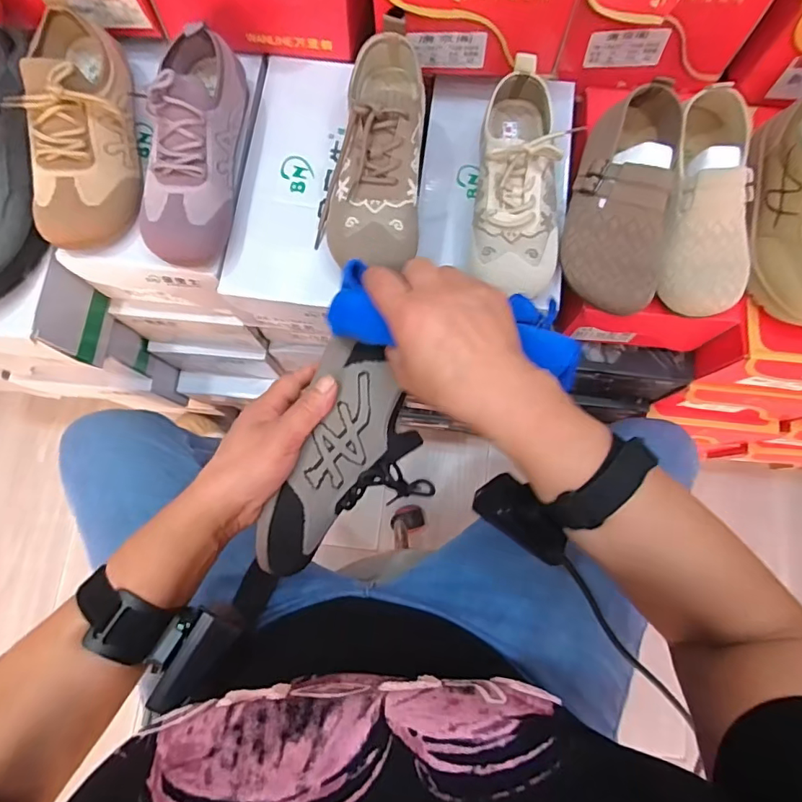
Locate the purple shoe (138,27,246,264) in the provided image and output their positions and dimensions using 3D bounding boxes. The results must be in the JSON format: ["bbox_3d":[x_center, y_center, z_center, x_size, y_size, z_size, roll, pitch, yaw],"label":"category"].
[{"bbox_3d":[-0.191,-0.236,0.450,0.070,0.098,0.211,7,78,1],"label":"purple shoe"}]

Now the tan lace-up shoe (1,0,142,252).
[{"bbox_3d":[-0.297,-0.264,0.451,0.081,0.083,0.216,-6,78,-2],"label":"tan lace-up shoe"}]

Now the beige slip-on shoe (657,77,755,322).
[{"bbox_3d":[0.306,-0.199,0.471,0.083,0.061,0.229,7,78,1],"label":"beige slip-on shoe"}]

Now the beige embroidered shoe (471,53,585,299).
[{"bbox_3d":[0.117,-0.219,0.467,0.081,0.071,0.221,4,78,0],"label":"beige embroidered shoe"}]

